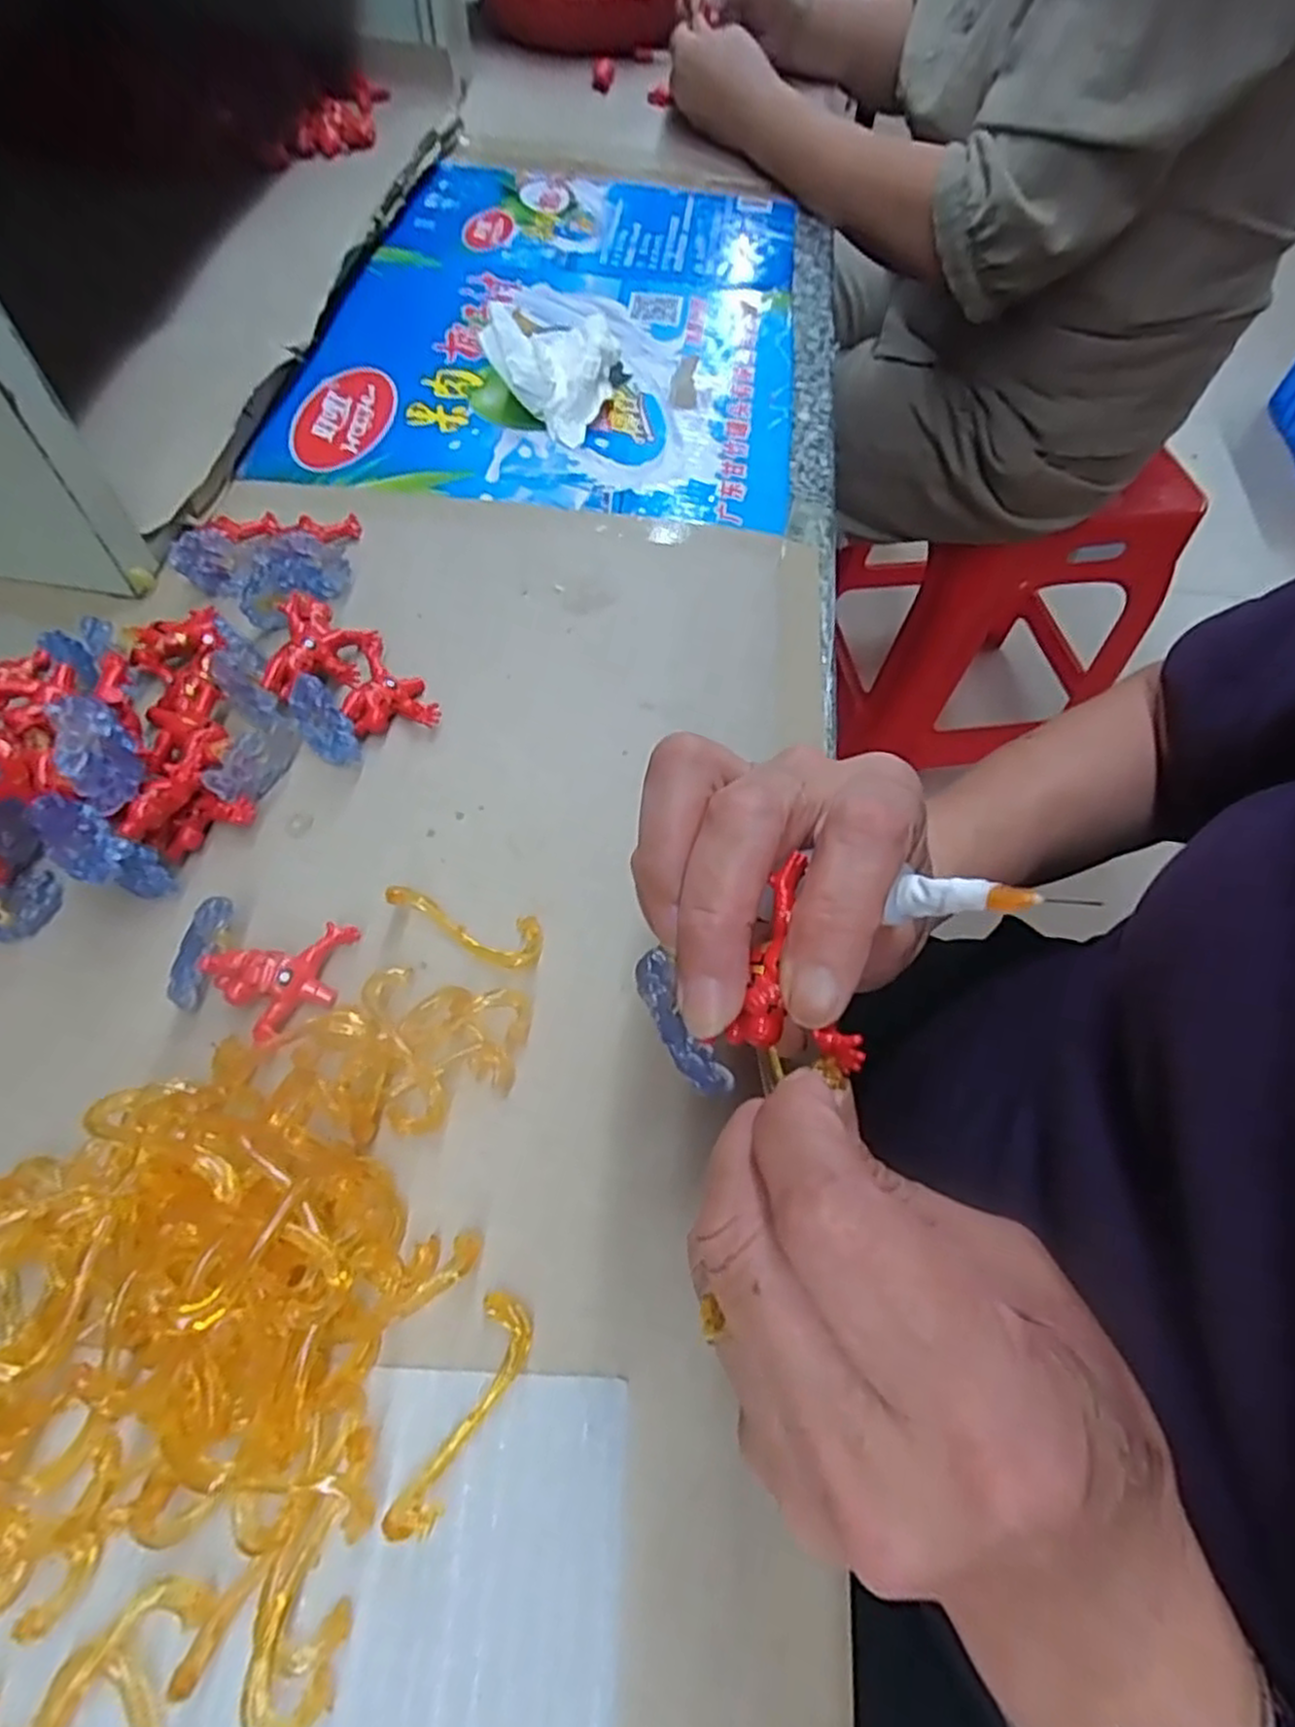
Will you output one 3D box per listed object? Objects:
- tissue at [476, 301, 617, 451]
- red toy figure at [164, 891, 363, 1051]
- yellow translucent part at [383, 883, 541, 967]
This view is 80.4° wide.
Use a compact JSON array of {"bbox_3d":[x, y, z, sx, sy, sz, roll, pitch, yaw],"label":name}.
[{"bbox_3d":[-0.056,-0.285,0.438,0.067,0.042,0.064,19,62,8],"label":"tissue"},{"bbox_3d":[-0.133,0.034,0.265,0.046,0.027,0.047,20,62,8],"label":"red toy figure"},{"bbox_3d":[-0.066,0.022,0.280,0.056,0.017,0.018,17,61,6],"label":"yellow translucent part"}]

